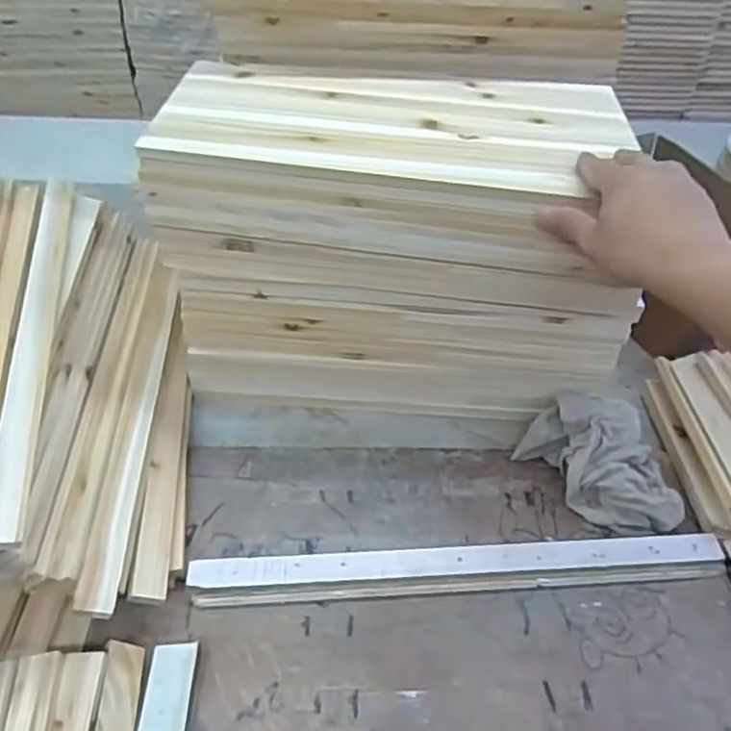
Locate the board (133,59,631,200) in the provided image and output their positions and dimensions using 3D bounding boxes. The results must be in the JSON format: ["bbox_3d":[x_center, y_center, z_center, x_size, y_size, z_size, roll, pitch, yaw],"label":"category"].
[{"bbox_3d":[0.031,-0.229,0.613,0.414,0.022,0.218,6,42,4],"label":"board"}]

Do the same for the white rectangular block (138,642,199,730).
[{"bbox_3d":[-0.139,0.250,0.456,0.032,0.020,0.108,0,42,-2],"label":"white rectangular block"}]

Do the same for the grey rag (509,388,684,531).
[{"bbox_3d":[0.235,0.089,0.631,0.109,0.047,0.150,-25,49,-27],"label":"grey rag"}]

